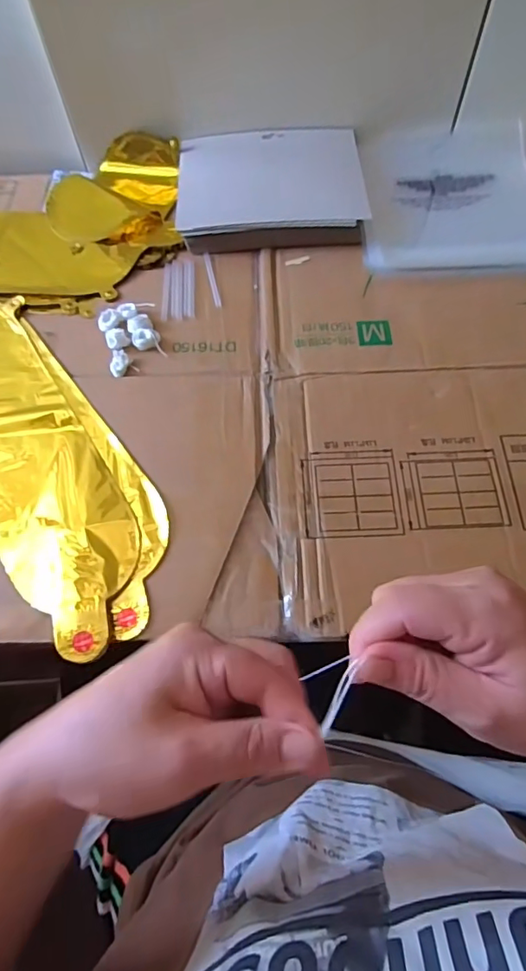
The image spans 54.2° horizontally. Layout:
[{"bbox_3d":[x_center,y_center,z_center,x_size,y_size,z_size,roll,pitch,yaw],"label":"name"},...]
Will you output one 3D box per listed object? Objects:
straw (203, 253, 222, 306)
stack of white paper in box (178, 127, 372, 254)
[{"bbox_3d":[-0.054,-0.220,0.548,0.007,0.004,0.078,-11,65,-4],"label":"straw"},{"bbox_3d":[0.009,-0.343,0.589,0.205,0.027,0.177,-4,65,-1],"label":"stack of white paper in box"}]

